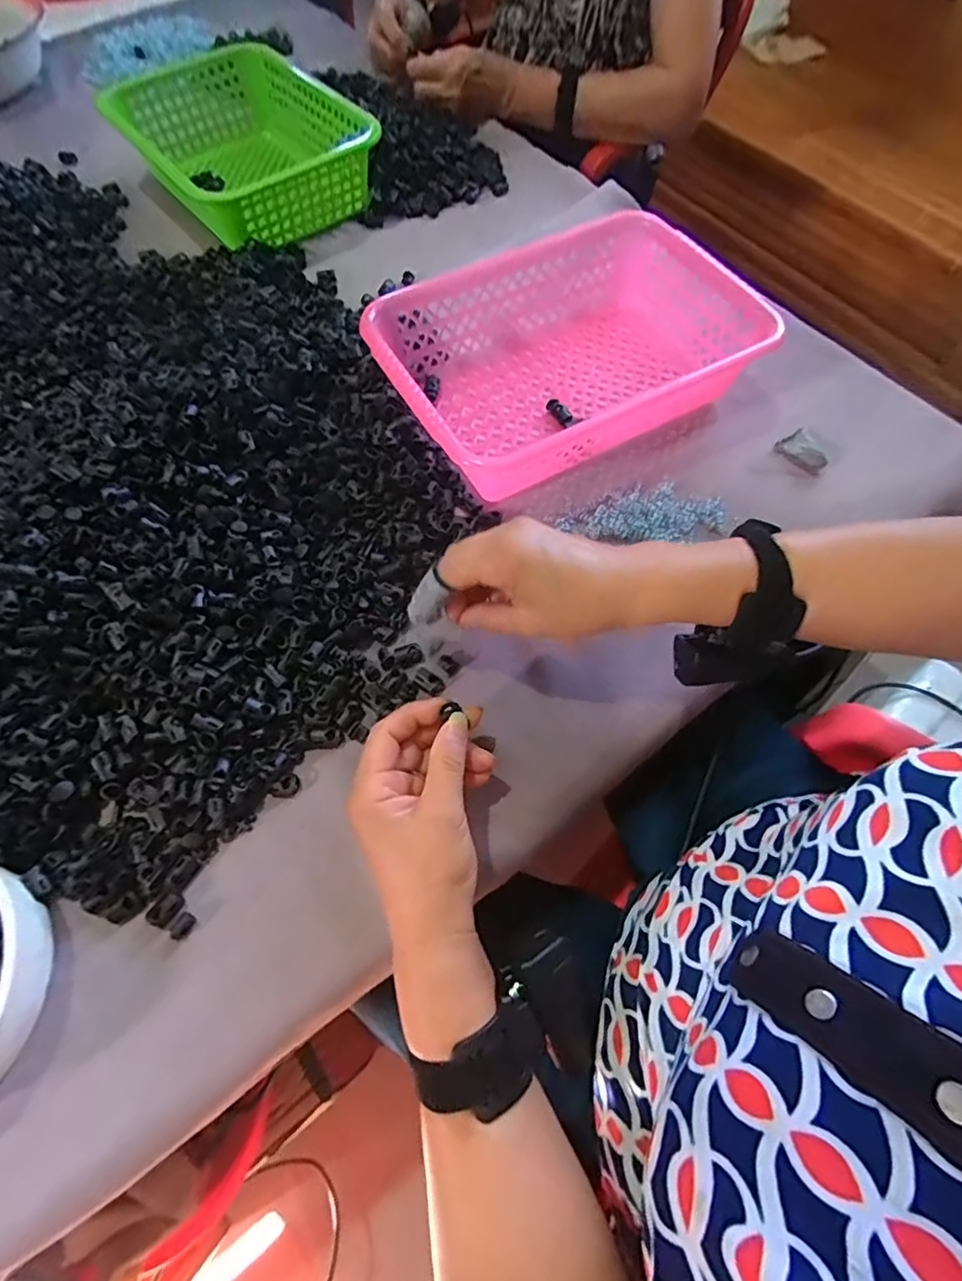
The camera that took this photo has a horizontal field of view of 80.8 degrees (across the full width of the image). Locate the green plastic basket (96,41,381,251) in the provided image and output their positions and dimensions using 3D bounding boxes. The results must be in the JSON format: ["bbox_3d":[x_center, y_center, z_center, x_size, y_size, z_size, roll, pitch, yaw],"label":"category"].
[{"bbox_3d":[-0.286,-0.587,0.674,0.226,0.080,0.318,-36,69,-15],"label":"green plastic basket"}]

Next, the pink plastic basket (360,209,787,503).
[{"bbox_3d":[0.072,-0.257,0.511,0.315,0.078,0.220,-24,66,-11],"label":"pink plastic basket"}]

